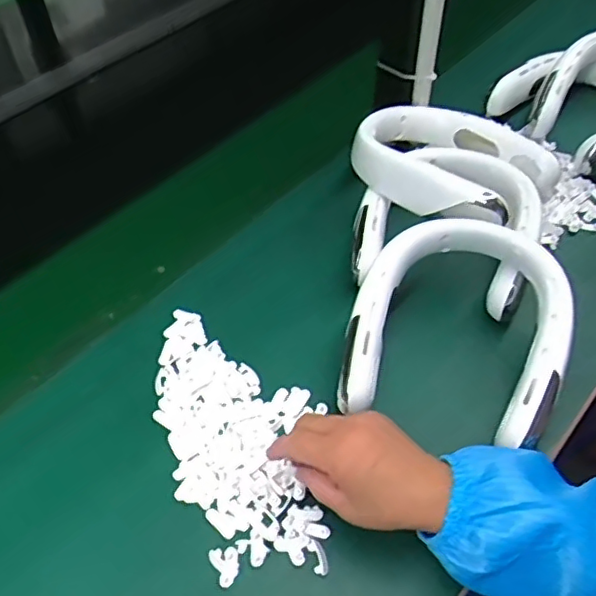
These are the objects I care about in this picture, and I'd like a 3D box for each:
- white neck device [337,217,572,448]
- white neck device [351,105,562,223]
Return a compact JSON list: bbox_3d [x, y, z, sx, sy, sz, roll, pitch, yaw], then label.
[{"bbox_3d":[0.135,0.025,0.535,0.178,0.086,0.190,10,53,8],"label":"white neck device"},{"bbox_3d":[0.167,-0.153,0.669,0.194,0.081,0.175,34,60,24],"label":"white neck device"}]

